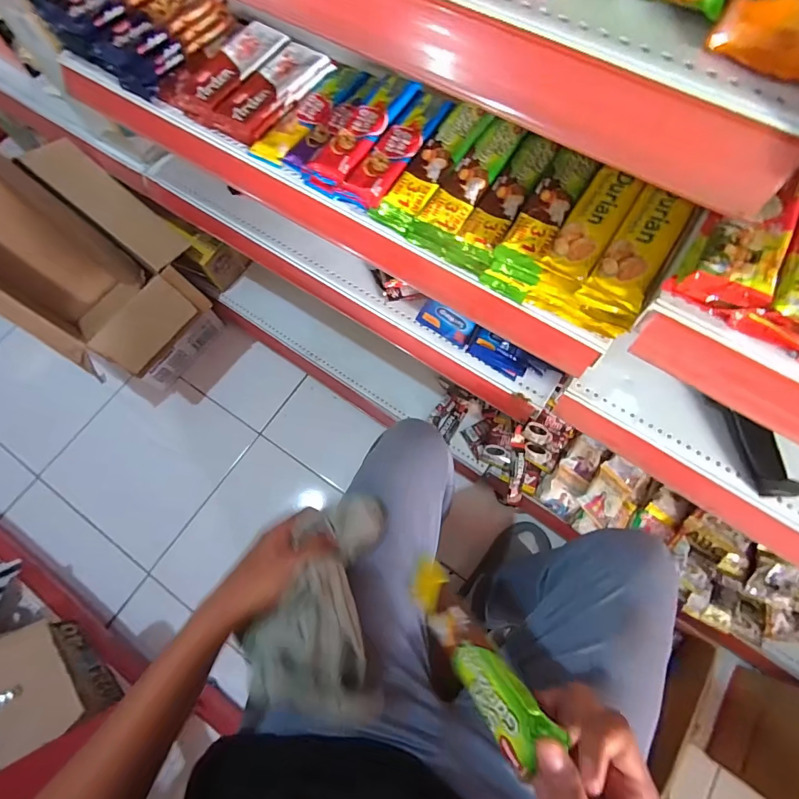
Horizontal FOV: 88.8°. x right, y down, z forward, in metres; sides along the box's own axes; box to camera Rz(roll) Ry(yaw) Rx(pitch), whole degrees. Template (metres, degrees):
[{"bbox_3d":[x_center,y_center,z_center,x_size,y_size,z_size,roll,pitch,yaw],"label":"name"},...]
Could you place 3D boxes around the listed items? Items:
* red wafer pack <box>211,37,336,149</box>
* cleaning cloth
[{"bbox_3d":[-0.167,-0.413,0.546,0.065,0.022,0.173,33,75,12],"label":"red wafer pack"},{"bbox_3d":[-0.072,0.189,0.388,0.101,0.089,0.187,0,71,2],"label":"cleaning cloth"}]

